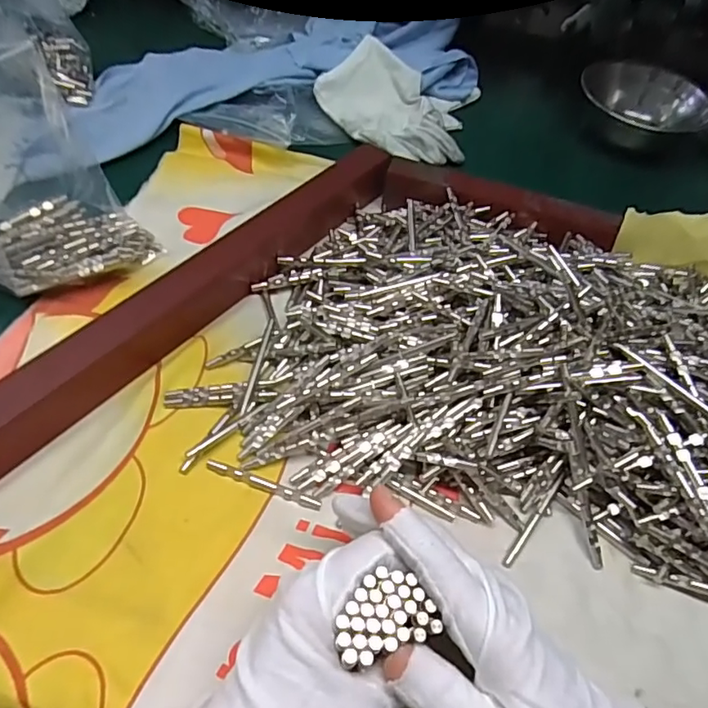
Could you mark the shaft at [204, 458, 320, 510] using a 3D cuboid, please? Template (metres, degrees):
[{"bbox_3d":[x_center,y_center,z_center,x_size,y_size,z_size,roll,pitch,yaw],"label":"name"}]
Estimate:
[{"bbox_3d":[-0.051,0.073,0.311,0.068,0.004,0.006,20,54,7],"label":"shaft"}]

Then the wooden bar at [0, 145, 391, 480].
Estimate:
[{"bbox_3d":[-0.105,-0.044,0.359,0.030,0.034,0.384,36,58,18],"label":"wooden bar"}]

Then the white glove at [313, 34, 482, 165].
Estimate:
[{"bbox_3d":[0.038,-0.243,0.532,0.153,0.040,0.125,13,54,2],"label":"white glove"}]

